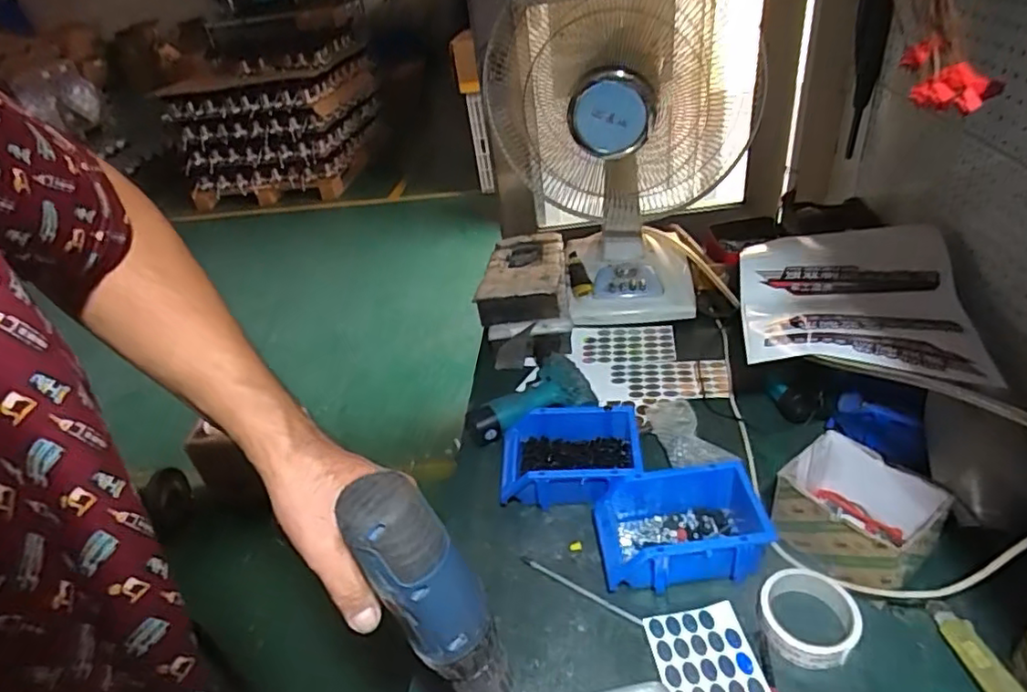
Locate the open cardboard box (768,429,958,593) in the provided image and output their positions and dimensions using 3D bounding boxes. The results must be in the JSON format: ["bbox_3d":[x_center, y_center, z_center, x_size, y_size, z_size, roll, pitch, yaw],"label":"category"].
[{"bbox_3d":[0.376,0.190,0.668,0.116,0.092,0.143,-30,41,-28],"label":"open cardboard box"}]

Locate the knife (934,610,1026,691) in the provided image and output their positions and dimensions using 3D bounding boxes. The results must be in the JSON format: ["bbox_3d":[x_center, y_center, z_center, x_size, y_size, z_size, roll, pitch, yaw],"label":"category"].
[{"bbox_3d":[0.443,0.305,0.559,0.029,0.021,0.136,-11,35,-4],"label":"knife"}]

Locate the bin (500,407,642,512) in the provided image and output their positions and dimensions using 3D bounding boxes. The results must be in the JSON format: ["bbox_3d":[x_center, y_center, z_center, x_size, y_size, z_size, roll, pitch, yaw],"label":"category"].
[{"bbox_3d":[0.075,0.156,0.809,0.186,0.084,0.124,1,36,12],"label":"bin"}]

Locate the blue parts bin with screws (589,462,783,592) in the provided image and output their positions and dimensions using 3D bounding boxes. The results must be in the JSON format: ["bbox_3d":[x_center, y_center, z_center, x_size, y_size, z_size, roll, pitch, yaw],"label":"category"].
[{"bbox_3d":[0.194,0.213,0.708,0.189,0.075,0.117,-6,35,3],"label":"blue parts bin with screws"}]

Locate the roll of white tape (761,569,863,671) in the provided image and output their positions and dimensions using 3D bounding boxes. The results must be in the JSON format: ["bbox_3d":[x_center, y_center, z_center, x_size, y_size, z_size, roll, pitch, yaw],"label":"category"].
[{"bbox_3d":[0.302,0.278,0.620,0.089,0.031,0.093,-5,35,4],"label":"roll of white tape"}]

